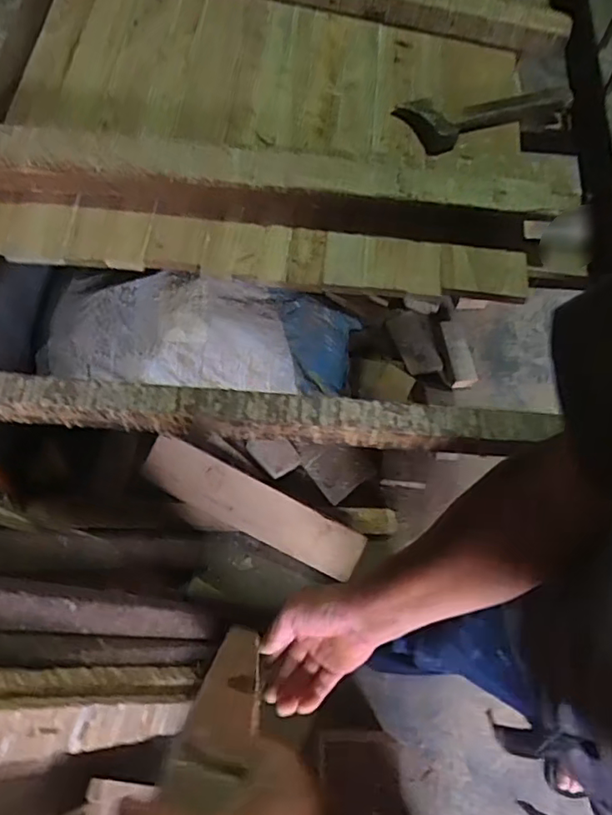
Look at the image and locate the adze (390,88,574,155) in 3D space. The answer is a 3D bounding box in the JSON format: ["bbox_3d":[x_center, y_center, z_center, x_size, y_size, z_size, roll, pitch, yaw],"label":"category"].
[{"bbox_3d":[0.298,-0.503,0.951,0.295,0.041,0.116,-24,71,-12],"label":"adze"}]

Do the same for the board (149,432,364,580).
[{"bbox_3d":[-0.121,0.241,1.374,0.545,0.035,0.133,28,103,-2],"label":"board"}]

